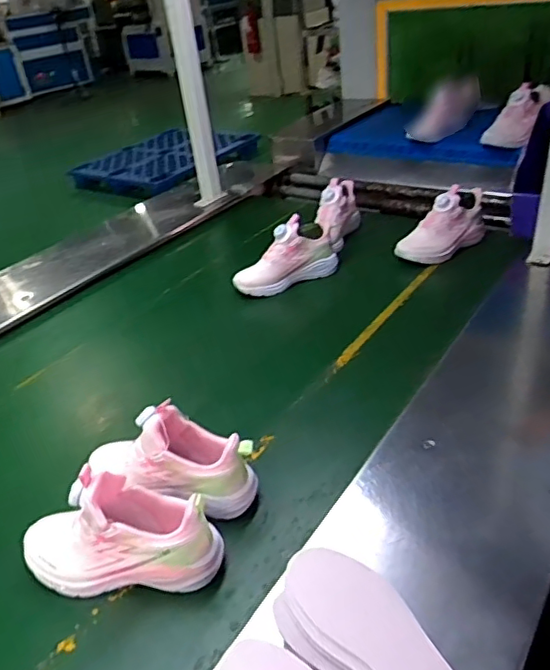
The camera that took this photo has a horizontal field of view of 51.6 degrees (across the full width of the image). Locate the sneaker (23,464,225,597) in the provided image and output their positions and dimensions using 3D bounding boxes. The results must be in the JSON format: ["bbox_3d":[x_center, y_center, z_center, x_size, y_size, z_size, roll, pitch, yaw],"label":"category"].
[{"bbox_3d":[-0.179,0.219,0.633,0.230,0.126,0.075,-4,33,4],"label":"sneaker"}]

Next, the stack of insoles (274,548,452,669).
[{"bbox_3d":[0.095,0.280,0.479,0.090,0.033,0.235,-27,38,-29],"label":"stack of insoles"}]

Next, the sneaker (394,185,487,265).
[{"bbox_3d":[0.353,-0.218,1.174,0.219,0.132,0.087,-16,34,-15],"label":"sneaker"}]

